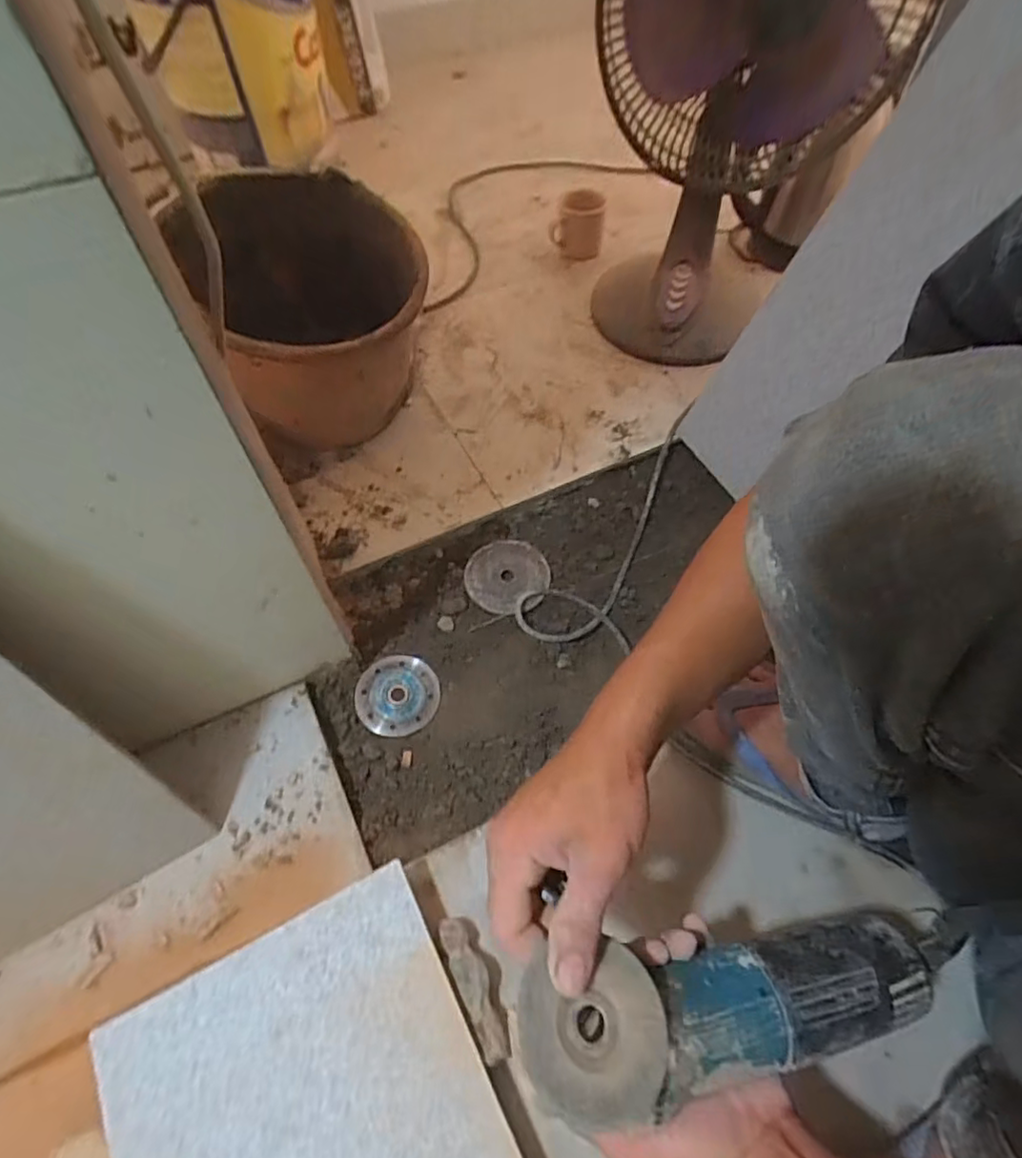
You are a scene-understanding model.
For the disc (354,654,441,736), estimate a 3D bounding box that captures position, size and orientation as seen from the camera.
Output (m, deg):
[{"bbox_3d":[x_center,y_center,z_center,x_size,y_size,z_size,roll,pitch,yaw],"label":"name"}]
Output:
[{"bbox_3d":[-0.120,0.121,0.649,0.085,0.004,0.084,-1,57,0],"label":"disc"}]

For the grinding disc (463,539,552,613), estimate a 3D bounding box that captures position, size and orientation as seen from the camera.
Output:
[{"bbox_3d":[-0.003,-0.006,0.731,0.094,0.006,0.099,0,57,0],"label":"grinding disc"}]

